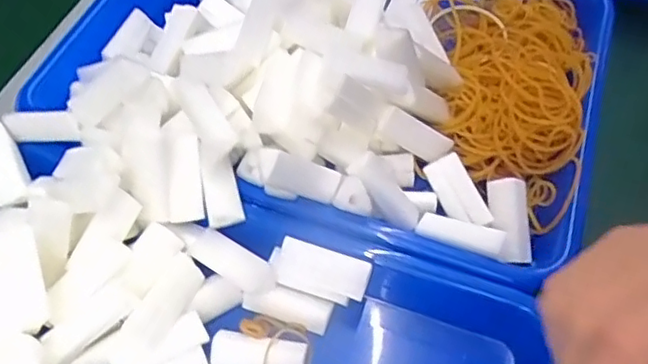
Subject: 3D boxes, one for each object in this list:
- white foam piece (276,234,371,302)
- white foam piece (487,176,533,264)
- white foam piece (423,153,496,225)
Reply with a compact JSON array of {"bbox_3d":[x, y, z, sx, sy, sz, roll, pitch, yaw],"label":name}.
[{"bbox_3d":[0.000,0.043,0.311,0.047,0.022,0.009,16,14,11],"label":"white foam piece"},{"bbox_3d":[0.100,0.020,0.334,0.021,0.012,0.047,-3,69,-2],"label":"white foam piece"},{"bbox_3d":[0.074,0.006,0.342,0.021,0.006,0.045,-28,64,6],"label":"white foam piece"}]

